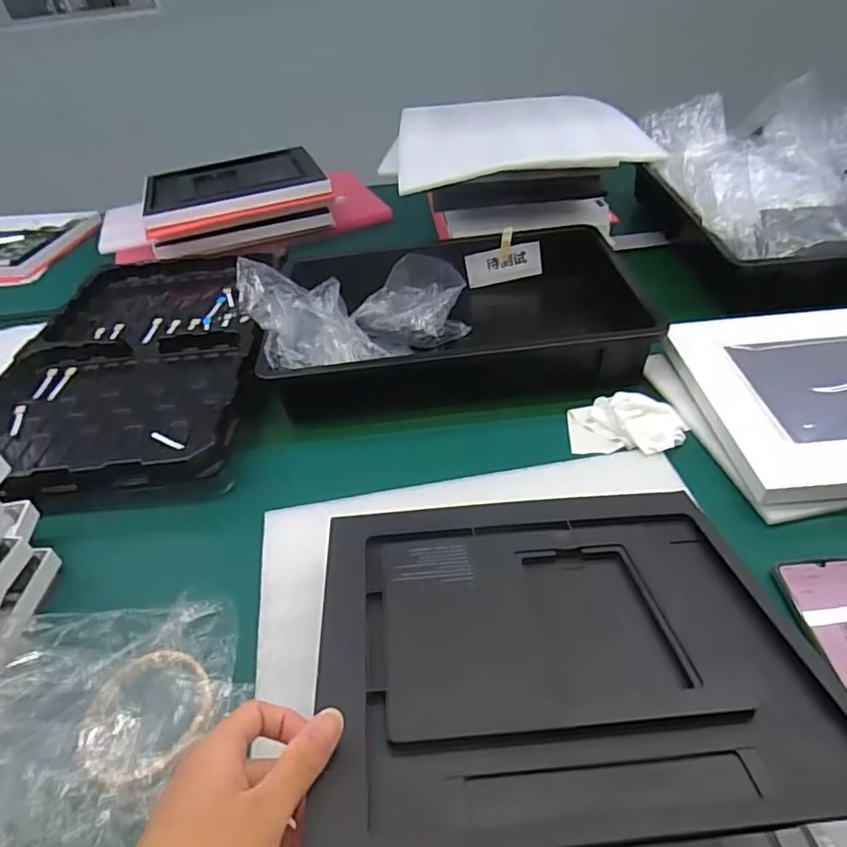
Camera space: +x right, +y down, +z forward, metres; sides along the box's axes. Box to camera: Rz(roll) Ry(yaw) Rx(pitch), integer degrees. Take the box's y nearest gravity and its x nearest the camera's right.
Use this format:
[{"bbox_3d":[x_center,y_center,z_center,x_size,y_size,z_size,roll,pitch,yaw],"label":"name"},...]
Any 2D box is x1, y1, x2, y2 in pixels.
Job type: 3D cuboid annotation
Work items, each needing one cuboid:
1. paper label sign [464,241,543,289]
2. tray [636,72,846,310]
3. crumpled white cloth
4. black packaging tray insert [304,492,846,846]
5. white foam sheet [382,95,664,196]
[{"bbox_3d":[0.116,-0.229,0.818,0.107,0.049,0.004,-10,27,6],"label":"paper label sign"},{"bbox_3d":[0.515,-0.339,0.817,0.299,0.143,0.411,-4,41,2],"label":"tray"},{"bbox_3d":[0.208,-0.006,0.577,0.114,0.034,0.089,7,43,15],"label":"crumpled white cloth"},{"bbox_3d":[0.085,0.129,0.363,0.291,0.013,0.243,-3,32,-4],"label":"black packaging tray insert"},{"bbox_3d":[0.120,-0.400,0.779,0.333,0.041,0.281,-3,41,4],"label":"white foam sheet"}]

